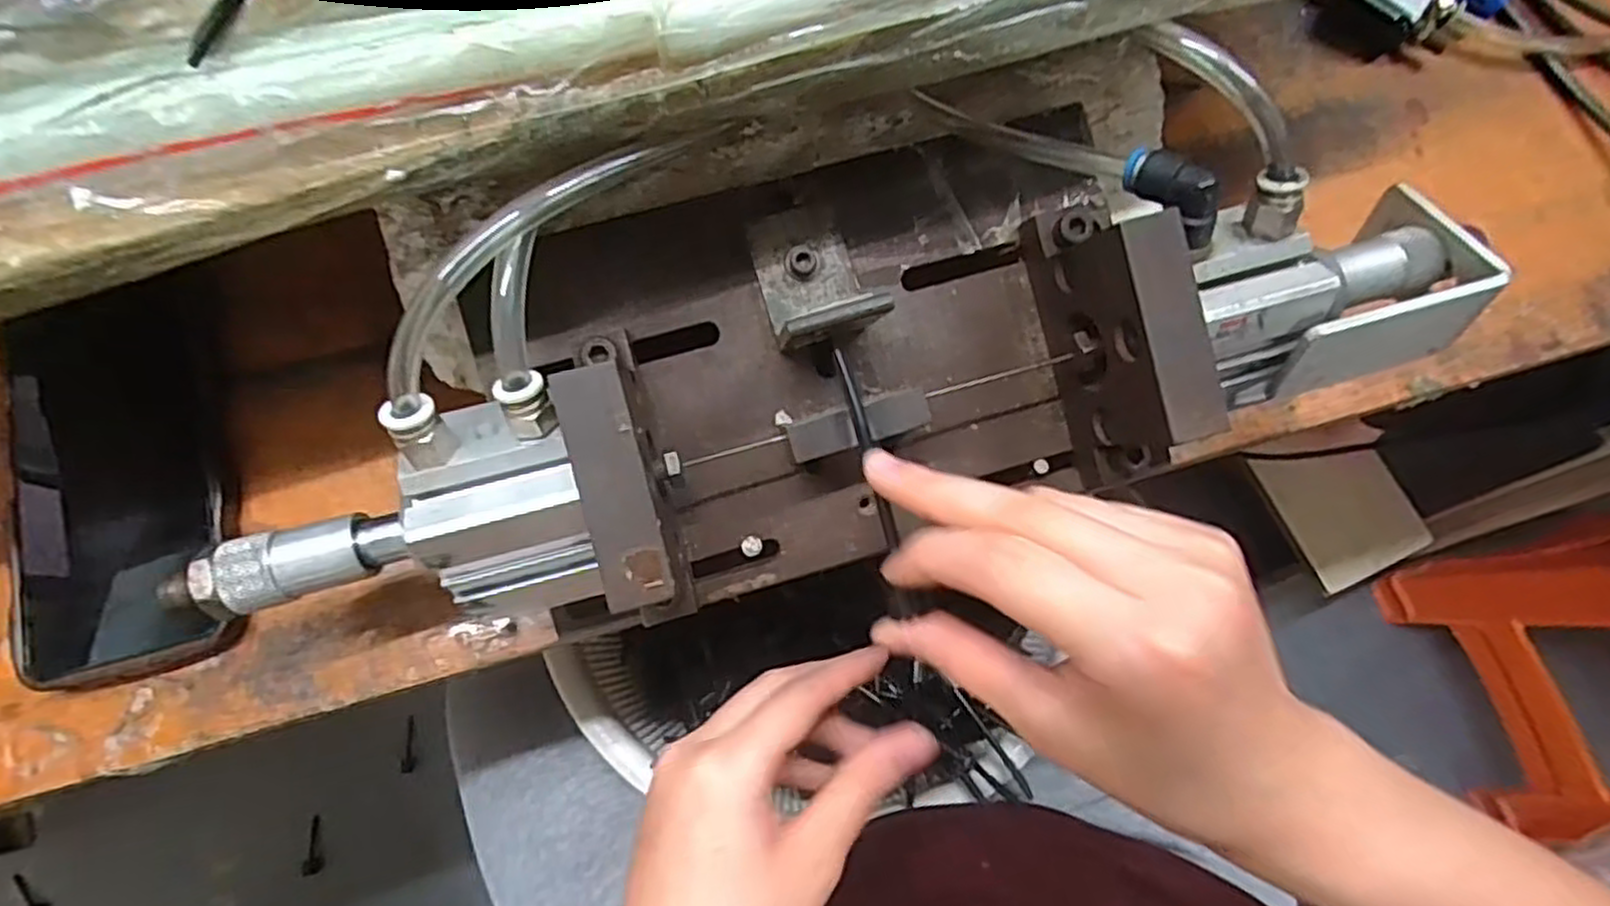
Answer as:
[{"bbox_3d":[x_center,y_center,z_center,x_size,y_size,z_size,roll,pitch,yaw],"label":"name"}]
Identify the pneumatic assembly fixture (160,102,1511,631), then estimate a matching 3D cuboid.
[{"bbox_3d":[0.013,-0.042,0.284,0.435,0.109,0.151,-16,75,-6],"label":"pneumatic assembly fixture"}]

